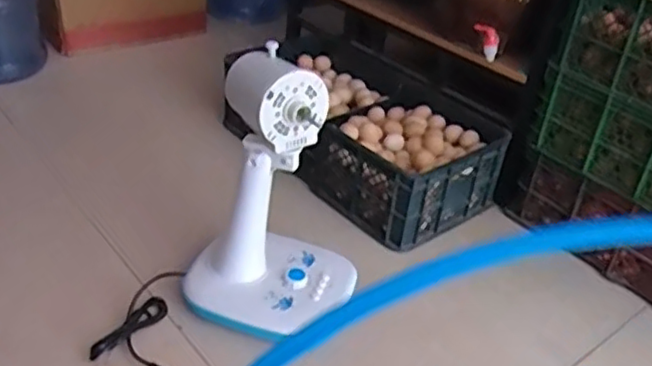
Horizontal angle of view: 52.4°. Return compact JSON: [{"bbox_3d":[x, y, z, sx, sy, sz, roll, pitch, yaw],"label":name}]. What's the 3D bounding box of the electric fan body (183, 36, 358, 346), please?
[{"bbox_3d":[-0.090,0.018,1.063,0.253,0.408,0.226,19,38,22],"label":"electric fan body"}]

